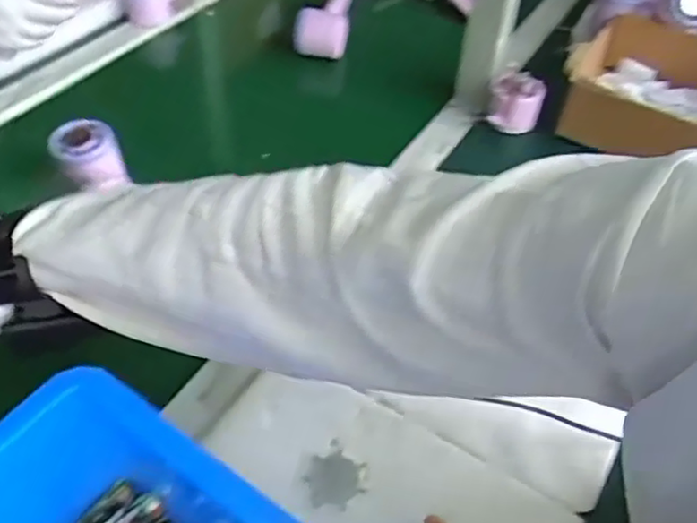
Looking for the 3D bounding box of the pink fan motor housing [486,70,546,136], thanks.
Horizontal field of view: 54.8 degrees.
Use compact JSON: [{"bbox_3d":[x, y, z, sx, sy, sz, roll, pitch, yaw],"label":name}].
[{"bbox_3d":[0.188,-0.178,0.759,0.057,0.051,0.060,17,47,13],"label":"pink fan motor housing"}]

